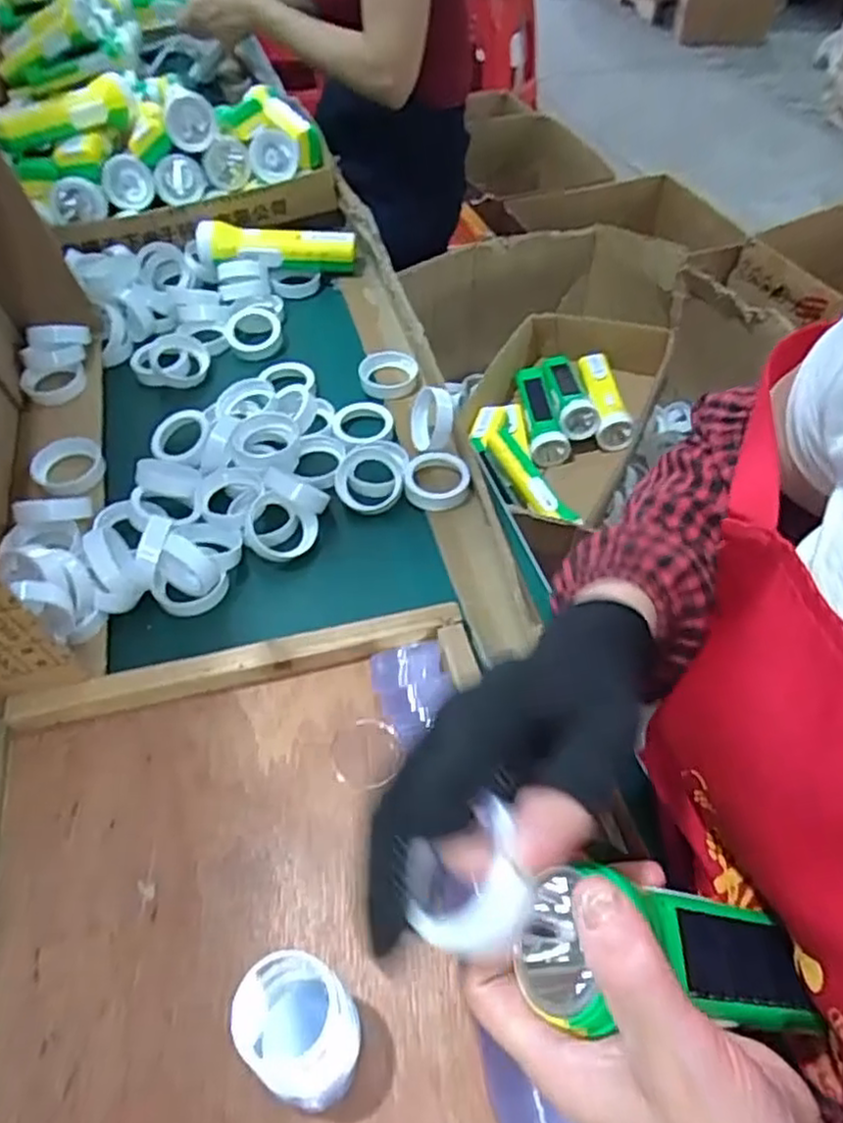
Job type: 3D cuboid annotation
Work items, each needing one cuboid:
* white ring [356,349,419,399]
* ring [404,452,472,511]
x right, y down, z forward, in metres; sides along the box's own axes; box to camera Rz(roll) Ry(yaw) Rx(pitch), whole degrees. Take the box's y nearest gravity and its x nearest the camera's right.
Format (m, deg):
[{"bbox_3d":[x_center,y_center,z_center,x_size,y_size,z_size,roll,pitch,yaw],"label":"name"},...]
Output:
[{"bbox_3d":[-0.031,-0.176,0.668,0.055,0.017,0.055,-1,50,1],"label":"white ring"},{"bbox_3d":[0.013,-0.068,0.580,0.052,0.014,0.052,-1,50,1],"label":"ring"}]

